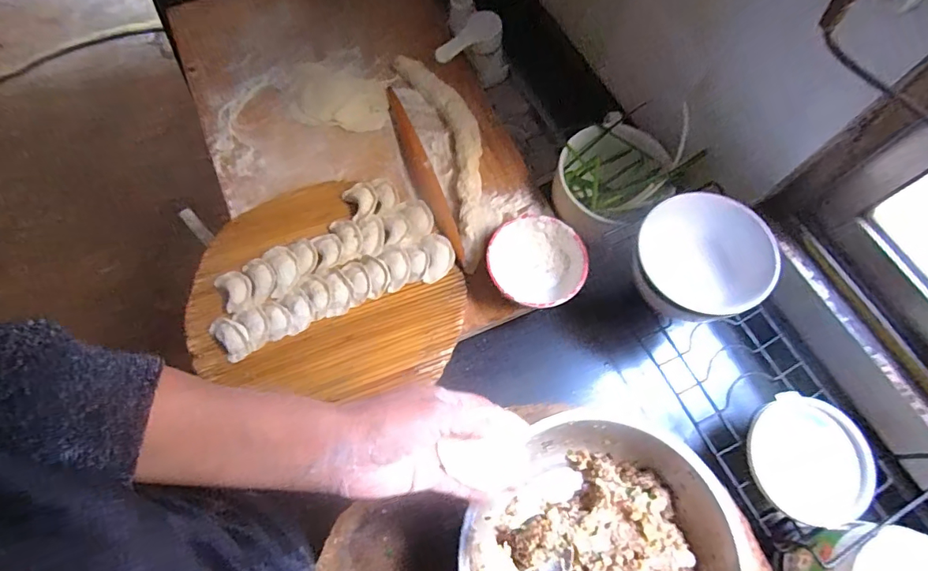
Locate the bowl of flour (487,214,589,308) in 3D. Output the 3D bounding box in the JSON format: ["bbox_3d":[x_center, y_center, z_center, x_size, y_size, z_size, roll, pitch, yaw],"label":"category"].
[{"bbox_3d":[0.090,-0.026,0.577,0.111,0.047,0.110,1,68,-2],"label":"bowl of flour"}]

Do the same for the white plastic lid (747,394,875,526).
[{"bbox_3d":[0.365,0.185,0.505,0.111,0.028,0.128,-23,68,-8],"label":"white plastic lid"}]

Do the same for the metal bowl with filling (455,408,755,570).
[{"bbox_3d":[0.125,0.233,0.411,0.218,0.088,0.231,1,68,-2],"label":"metal bowl with filling"}]

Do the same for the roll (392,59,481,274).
[{"bbox_3d":[-0.011,-0.188,0.655,0.079,0.027,0.345,-17,70,-9],"label":"roll"}]

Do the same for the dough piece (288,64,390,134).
[{"bbox_3d":[-0.182,-0.280,0.703,0.142,0.022,0.109,6,68,0],"label":"dough piece"}]

